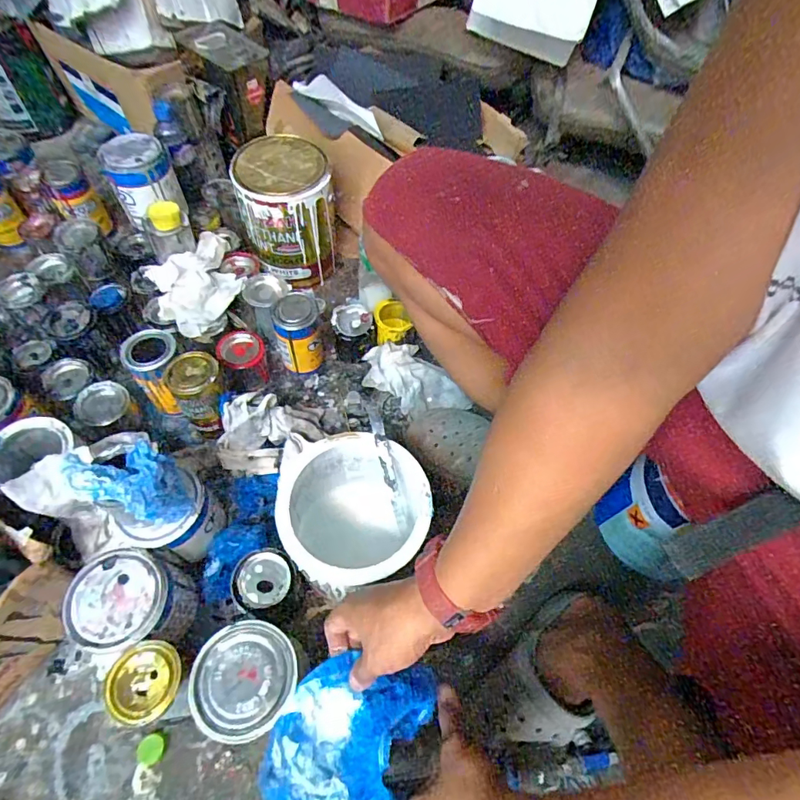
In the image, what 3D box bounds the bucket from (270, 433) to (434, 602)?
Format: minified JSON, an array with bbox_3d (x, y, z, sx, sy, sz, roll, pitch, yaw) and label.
[{"bbox_3d":[-0.054,0.148,0.575,0.154,0.180,0.164,1,59,-2],"label":"bucket"}]

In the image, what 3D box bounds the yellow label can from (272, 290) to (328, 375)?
[{"bbox_3d":[-0.162,-0.105,0.773,0.074,0.137,0.070,-3,60,-5],"label":"yellow label can"}]

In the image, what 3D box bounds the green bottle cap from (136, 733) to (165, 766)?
[{"bbox_3d":[-0.288,0.404,0.542,0.030,0.013,0.028,2,59,-3],"label":"green bottle cap"}]

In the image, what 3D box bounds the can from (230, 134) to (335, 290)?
[{"bbox_3d":[-0.203,-0.335,0.853,0.154,0.202,0.154,-12,61,-10],"label":"can"}]

